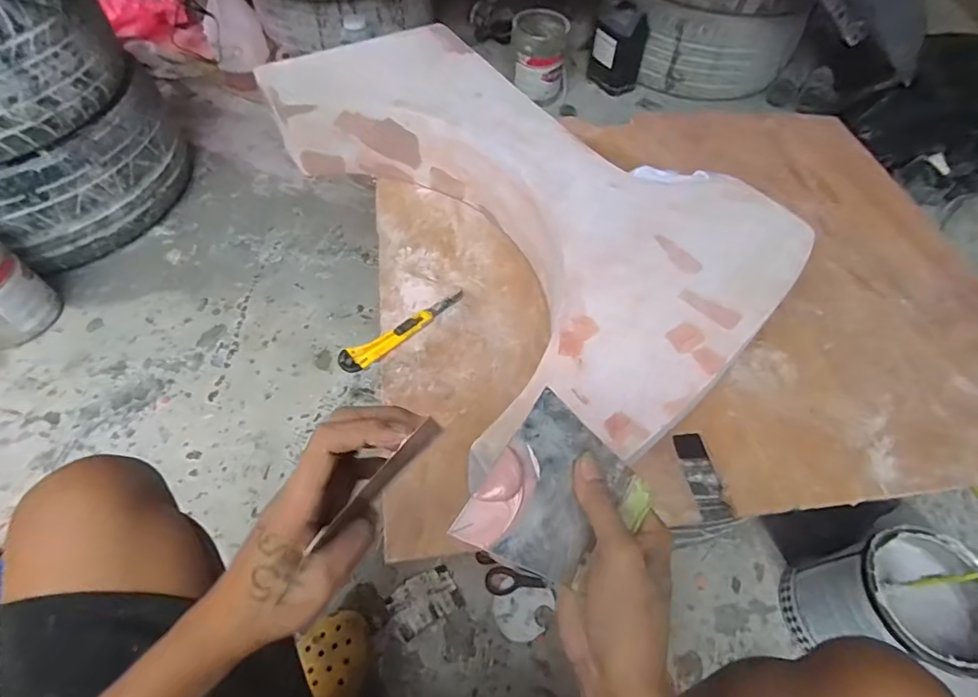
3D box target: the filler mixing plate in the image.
[{"bbox_3d":[0.047,0.097,0.315,0.095,0.008,0.108,35,68,5],"label":"filler mixing plate"}]

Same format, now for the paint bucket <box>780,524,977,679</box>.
[{"bbox_3d":[0.522,0.343,0.648,0.148,0.199,0.148,1,56,-1],"label":"paint bucket"}]

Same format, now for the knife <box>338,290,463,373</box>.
[{"bbox_3d":[-0.116,-0.028,0.676,0.200,0.013,0.036,-34,63,-22],"label":"knife"}]

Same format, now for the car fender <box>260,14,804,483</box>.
[{"bbox_3d":[-0.012,-0.231,0.745,0.426,0.139,0.857,-38,65,-24],"label":"car fender"}]

